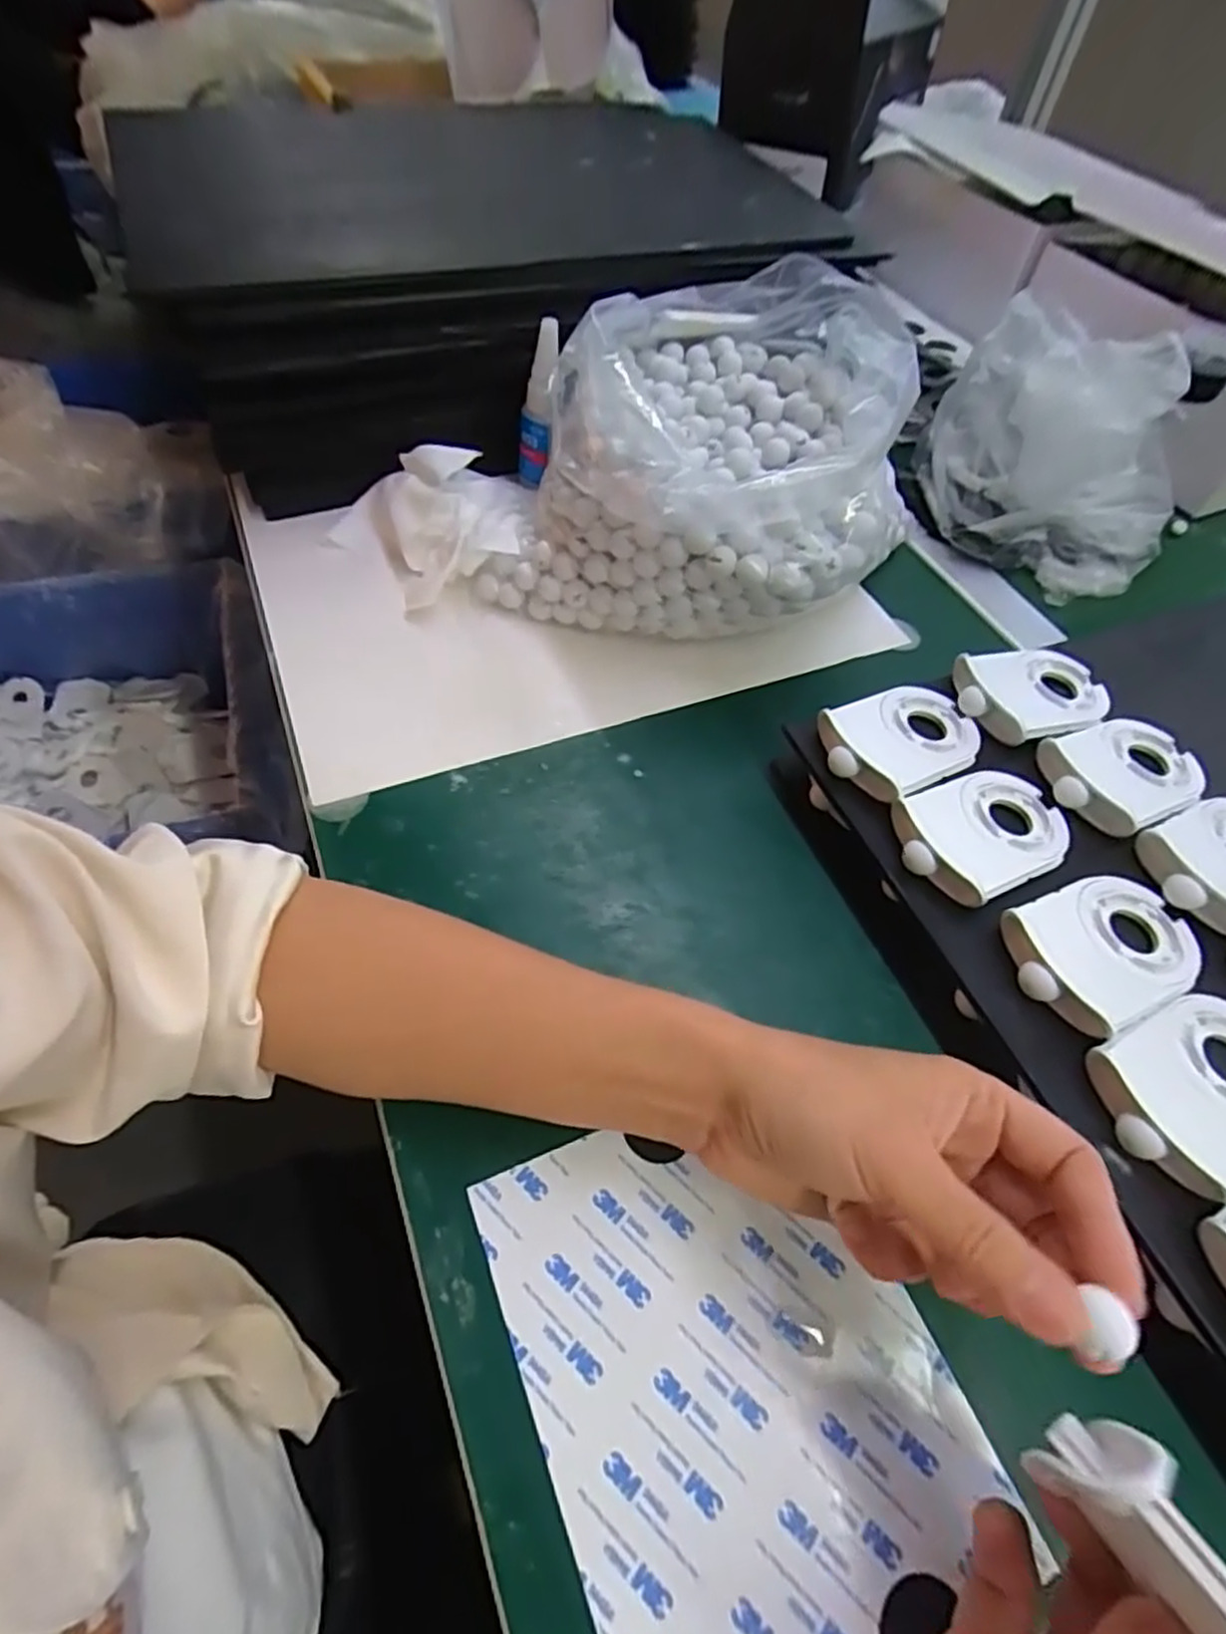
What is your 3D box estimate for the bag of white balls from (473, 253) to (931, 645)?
[{"bbox_3d":[0.070,-0.225,0.460,0.232,0.138,0.243,17,55,7],"label":"bag of white balls"}]

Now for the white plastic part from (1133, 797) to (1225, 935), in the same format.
[{"bbox_3d":[0.288,0.018,0.339,0.085,0.013,0.057,-20,59,-18],"label":"white plastic part"}]

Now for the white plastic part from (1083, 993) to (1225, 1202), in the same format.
[{"bbox_3d":[0.227,0.101,0.280,0.090,0.010,0.057,-20,59,-18],"label":"white plastic part"}]

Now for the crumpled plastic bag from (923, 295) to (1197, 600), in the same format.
[{"bbox_3d":[0.323,-0.263,0.521,0.176,0.122,0.146,26,57,13],"label":"crumpled plastic bag"}]

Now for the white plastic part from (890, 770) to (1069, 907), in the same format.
[{"bbox_3d":[0.175,0.004,0.344,0.091,0.010,0.058,-20,59,-18],"label":"white plastic part"}]

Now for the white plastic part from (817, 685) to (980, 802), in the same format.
[{"bbox_3d":[0.147,-0.043,0.370,0.089,0.014,0.057,-25,61,-21],"label":"white plastic part"}]

